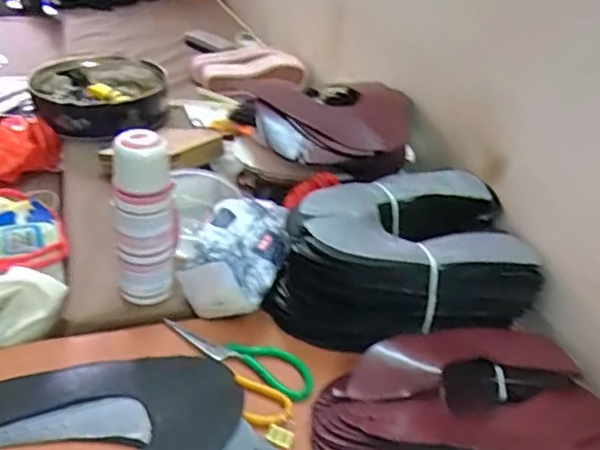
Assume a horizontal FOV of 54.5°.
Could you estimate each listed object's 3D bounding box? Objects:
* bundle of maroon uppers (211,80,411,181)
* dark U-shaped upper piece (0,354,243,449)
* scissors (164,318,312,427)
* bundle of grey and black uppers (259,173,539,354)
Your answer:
[{"bbox_3d":[0.045,-0.147,0.890,0.265,0.092,0.223,-9,36,-24],"label":"bundle of maroon uppers"},{"bbox_3d":[-0.194,0.200,0.577,0.273,0.018,0.212,-15,40,-28],"label":"dark U-shaped upper piece"},{"bbox_3d":[-0.063,0.152,0.675,0.098,0.011,0.187,-20,42,-33],"label":"scissors"},{"bbox_3d":[0.120,0.044,0.756,0.309,0.131,0.206,-1,35,-11],"label":"bundle of grey and black uppers"}]

